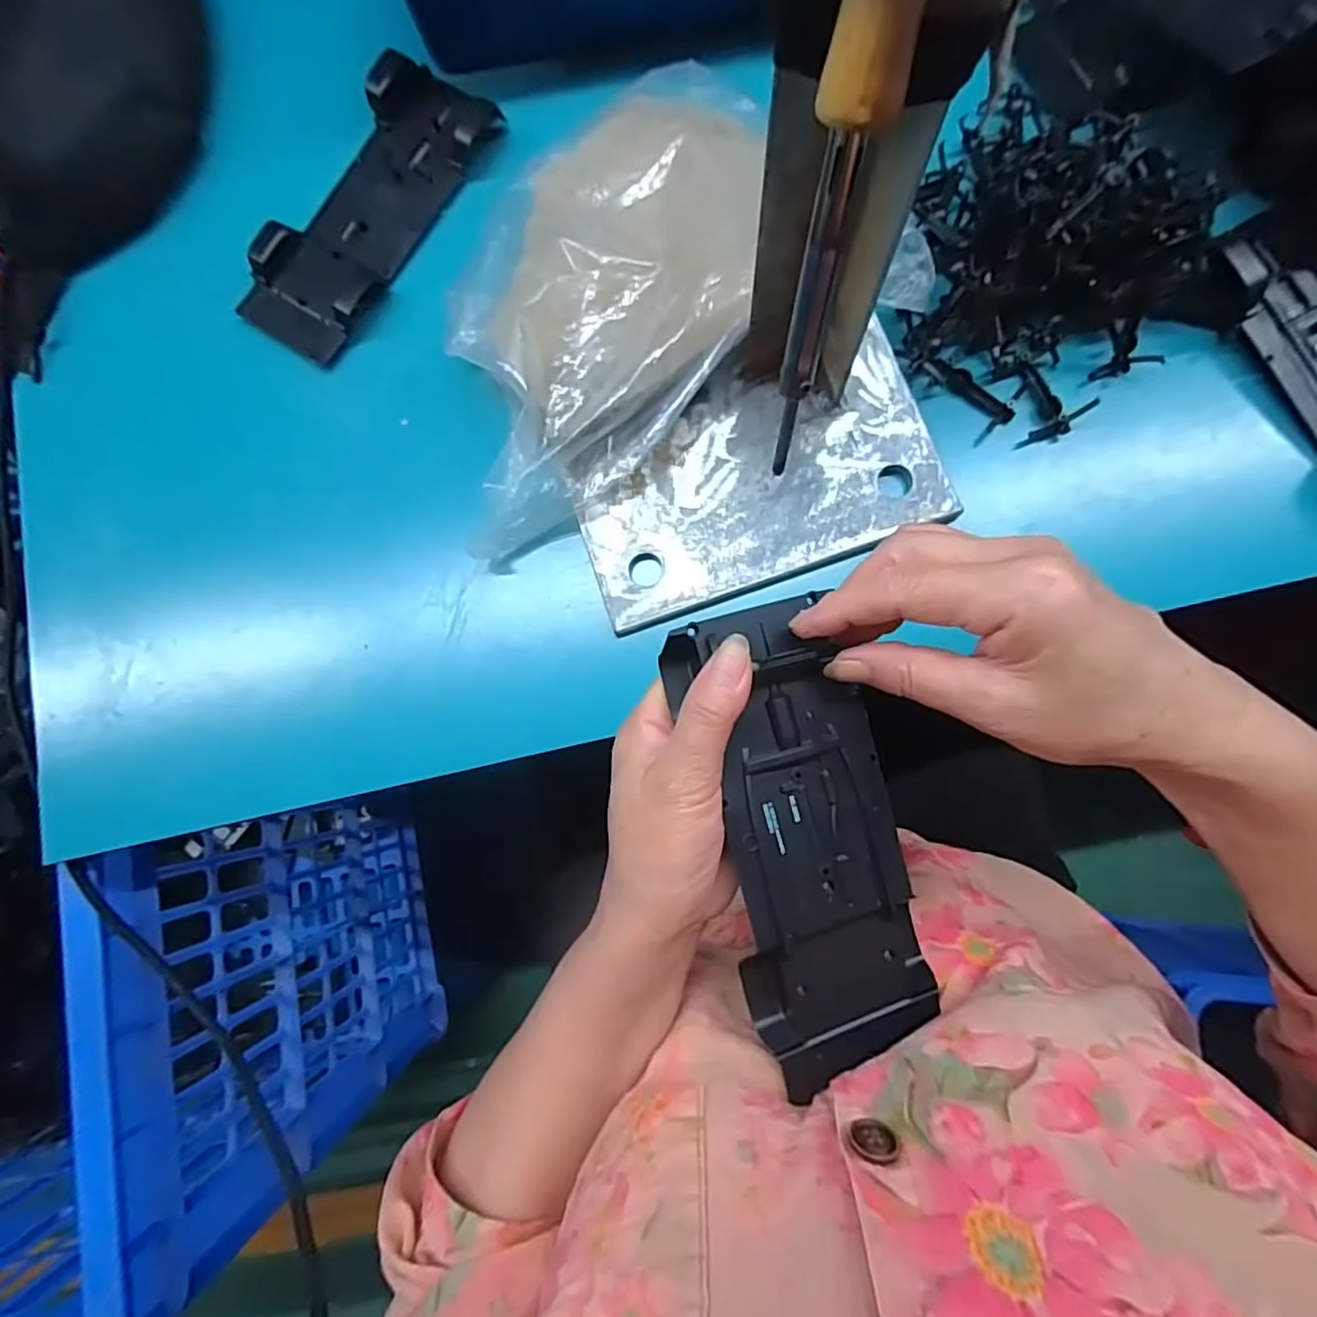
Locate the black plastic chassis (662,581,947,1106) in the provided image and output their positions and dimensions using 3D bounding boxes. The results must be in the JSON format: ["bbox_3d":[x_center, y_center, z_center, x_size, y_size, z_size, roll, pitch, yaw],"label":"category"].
[{"bbox_3d":[0.059,0.071,0.257,0.074,0.028,0.183,-13,90,3],"label":"black plastic chassis"}]

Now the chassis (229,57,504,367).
[{"bbox_3d":[-0.179,-0.275,0.391,0.076,0.024,0.190,33,87,8],"label":"chassis"}]

